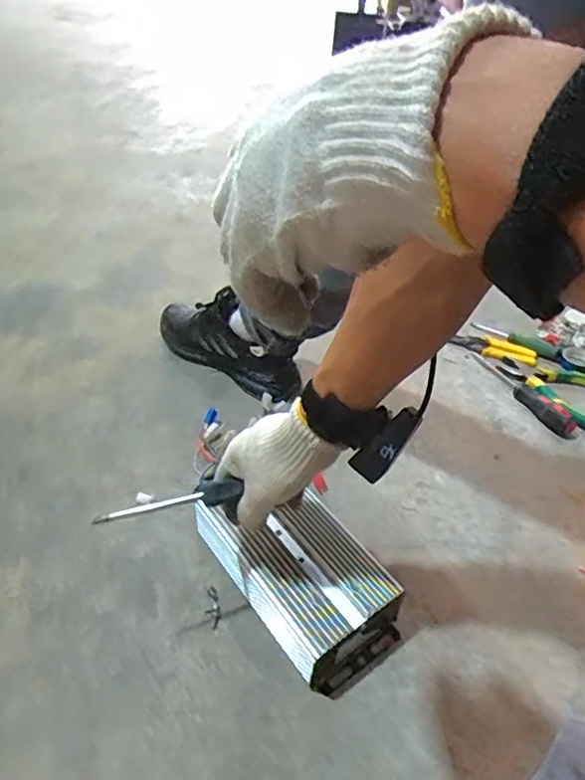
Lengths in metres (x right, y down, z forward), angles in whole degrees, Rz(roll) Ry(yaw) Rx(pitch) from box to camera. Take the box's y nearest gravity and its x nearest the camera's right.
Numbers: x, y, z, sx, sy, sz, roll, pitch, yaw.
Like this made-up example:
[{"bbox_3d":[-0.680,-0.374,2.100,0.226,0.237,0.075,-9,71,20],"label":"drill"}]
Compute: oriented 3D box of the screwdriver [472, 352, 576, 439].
[{"bbox_3d":[0.372,-0.005,0.918,0.035,0.029,0.223,-16,48,-21],"label":"screwdriver"}]

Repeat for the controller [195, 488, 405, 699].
[{"bbox_3d":[0.005,0.194,0.616,0.127,0.079,0.233,-26,52,-29],"label":"controller"}]

